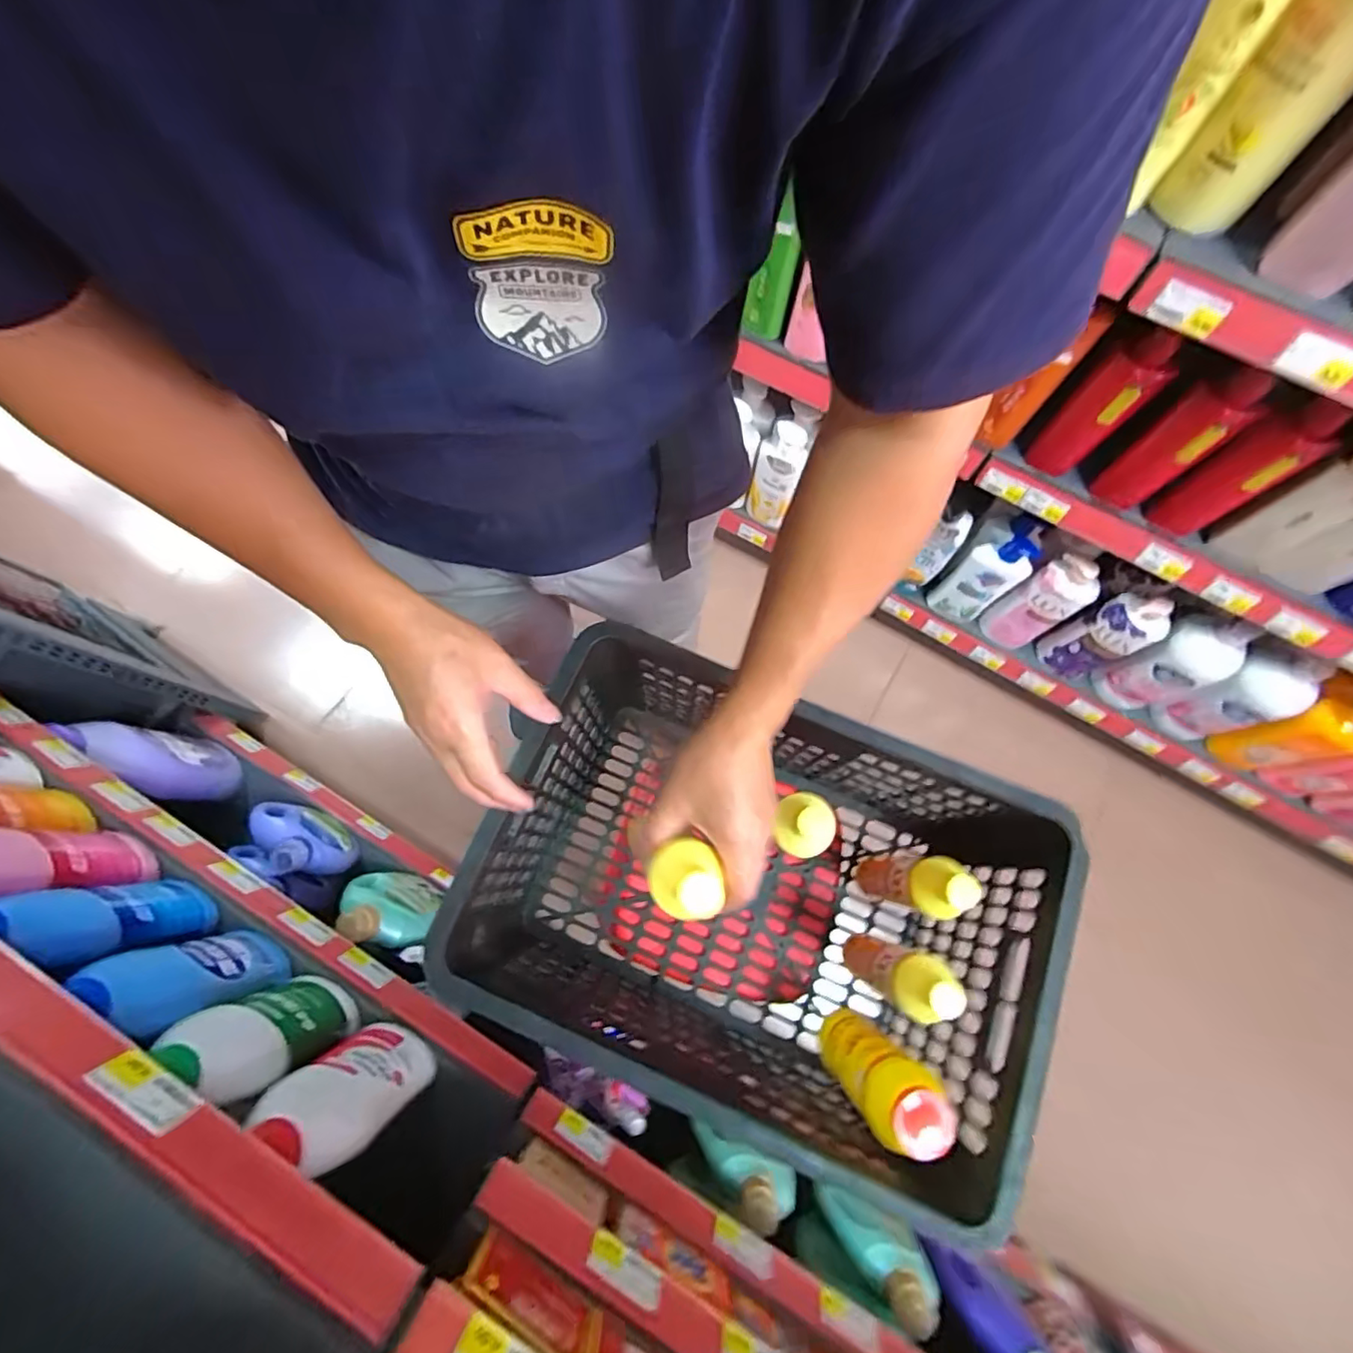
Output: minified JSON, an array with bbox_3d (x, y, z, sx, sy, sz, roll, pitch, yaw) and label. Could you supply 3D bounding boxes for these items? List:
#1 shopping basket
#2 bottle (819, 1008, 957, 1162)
[{"bbox_3d":[0.073,0.216,0.605,0.482,0.269,0.336,23,76,6],"label":"shopping basket"},{"bbox_3d":[0.191,0.381,0.562,0.068,0.228,0.054,-39,78,-10],"label":"bottle"}]

